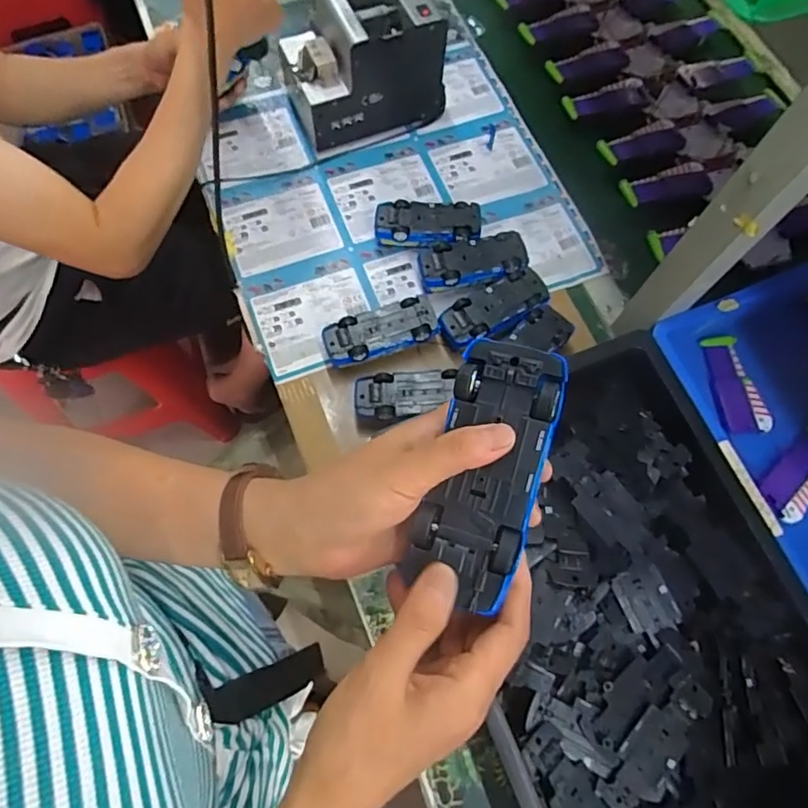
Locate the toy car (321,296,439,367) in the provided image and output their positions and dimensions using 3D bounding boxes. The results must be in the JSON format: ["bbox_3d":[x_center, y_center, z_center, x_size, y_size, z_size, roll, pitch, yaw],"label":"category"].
[{"bbox_3d":[-0.027,-0.080,0.667,0.131,0.043,0.057,-16,72,-10],"label":"toy car"}]

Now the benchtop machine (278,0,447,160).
[{"bbox_3d":[-0.059,-0.446,0.746,0.187,0.146,0.150,-32,75,-14],"label":"benchtop machine"}]

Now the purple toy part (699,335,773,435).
[{"bbox_3d":[0.394,-0.024,0.683,0.051,0.018,0.124,-2,70,-5],"label":"purple toy part"}]

